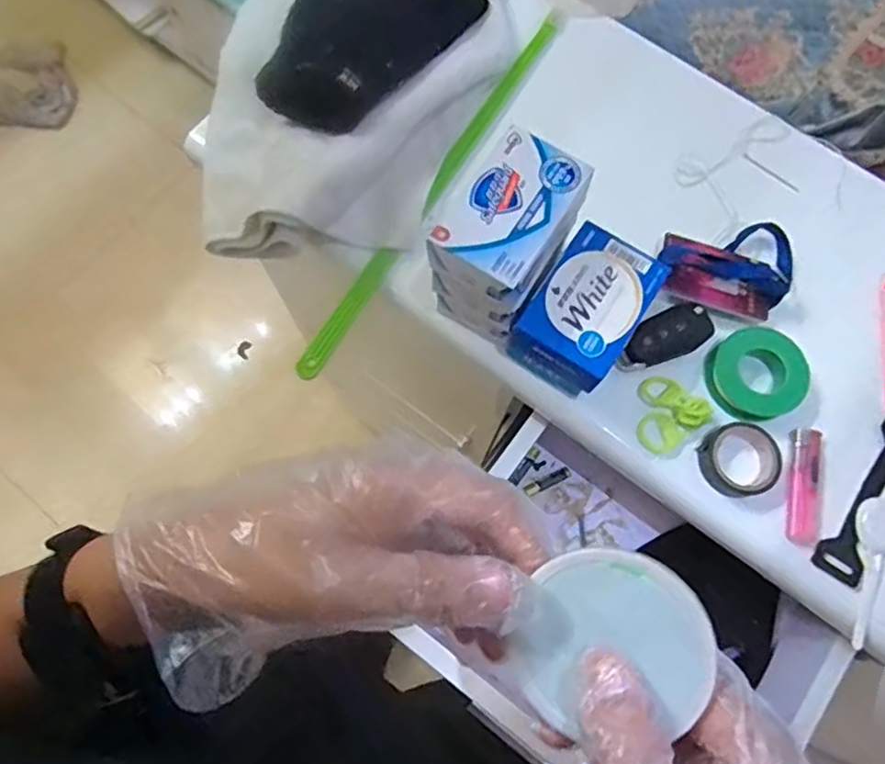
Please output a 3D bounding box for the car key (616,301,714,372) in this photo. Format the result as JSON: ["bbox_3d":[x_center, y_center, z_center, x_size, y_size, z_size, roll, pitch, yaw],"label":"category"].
[{"bbox_3d":[0.162,-0.033,0.467,0.075,0.016,0.034,-27,77,-8],"label":"car key"}]

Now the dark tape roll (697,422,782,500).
[{"bbox_3d":[0.210,0.056,0.447,0.050,0.019,0.051,0,74,-1],"label":"dark tape roll"}]

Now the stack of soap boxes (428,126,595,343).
[{"bbox_3d":[0.043,-0.091,0.428,0.067,0.101,0.101,31,76,7],"label":"stack of soap boxes"}]

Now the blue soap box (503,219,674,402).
[{"bbox_3d":[0.098,-0.047,0.439,0.067,0.058,0.097,33,76,8],"label":"blue soap box"}]

